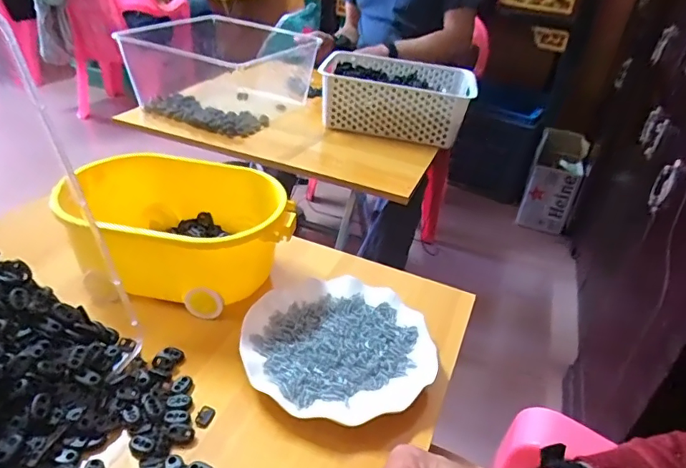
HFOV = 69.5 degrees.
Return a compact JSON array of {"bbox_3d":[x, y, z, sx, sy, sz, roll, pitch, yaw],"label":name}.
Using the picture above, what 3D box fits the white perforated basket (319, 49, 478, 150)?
[{"bbox_3d":[0.111,-0.285,1.042,0.305,0.111,0.204,10,33,6],"label":"white perforated basket"}]

